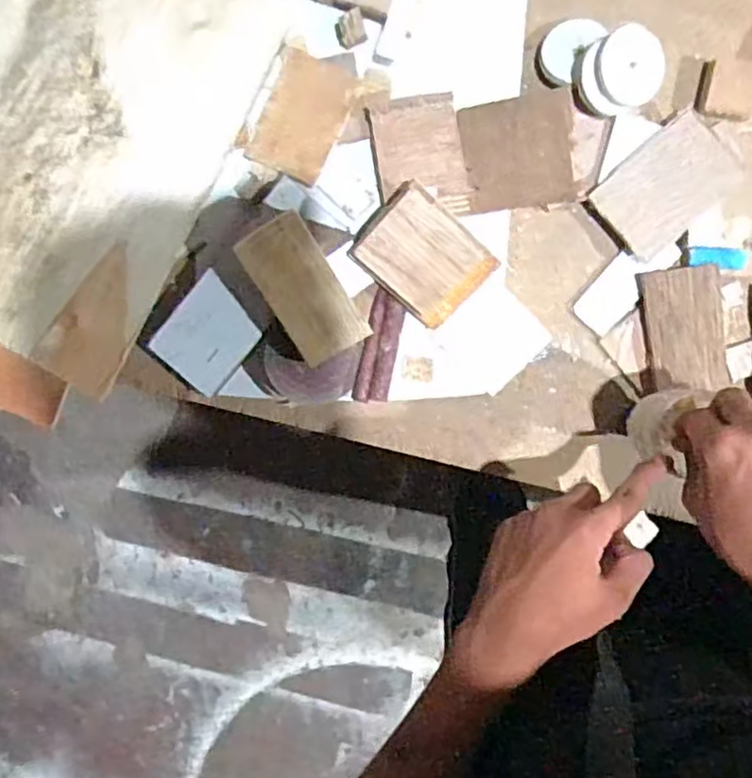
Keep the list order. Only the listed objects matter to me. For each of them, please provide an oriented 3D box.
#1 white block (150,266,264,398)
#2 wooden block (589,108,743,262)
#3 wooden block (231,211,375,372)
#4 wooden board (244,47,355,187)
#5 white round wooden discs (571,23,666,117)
[{"bbox_3d":[-0.142,-0.045,0.551,0.069,0.013,0.081,42,99,-2],"label":"white block"},{"bbox_3d":[0.234,-0.163,0.521,0.104,0.009,0.073,-41,93,9],"label":"wooden block"},{"bbox_3d":[-0.057,-0.078,0.516,0.057,0.006,0.113,-34,102,-8],"label":"wooden block"},{"bbox_3d":[-0.061,-0.223,0.532,0.068,0.013,0.094,25,99,1],"label":"wooden board"},{"bbox_3d":[0.187,-0.244,0.506,0.069,0.029,0.055,-23,96,7],"label":"white round wooden discs"}]

